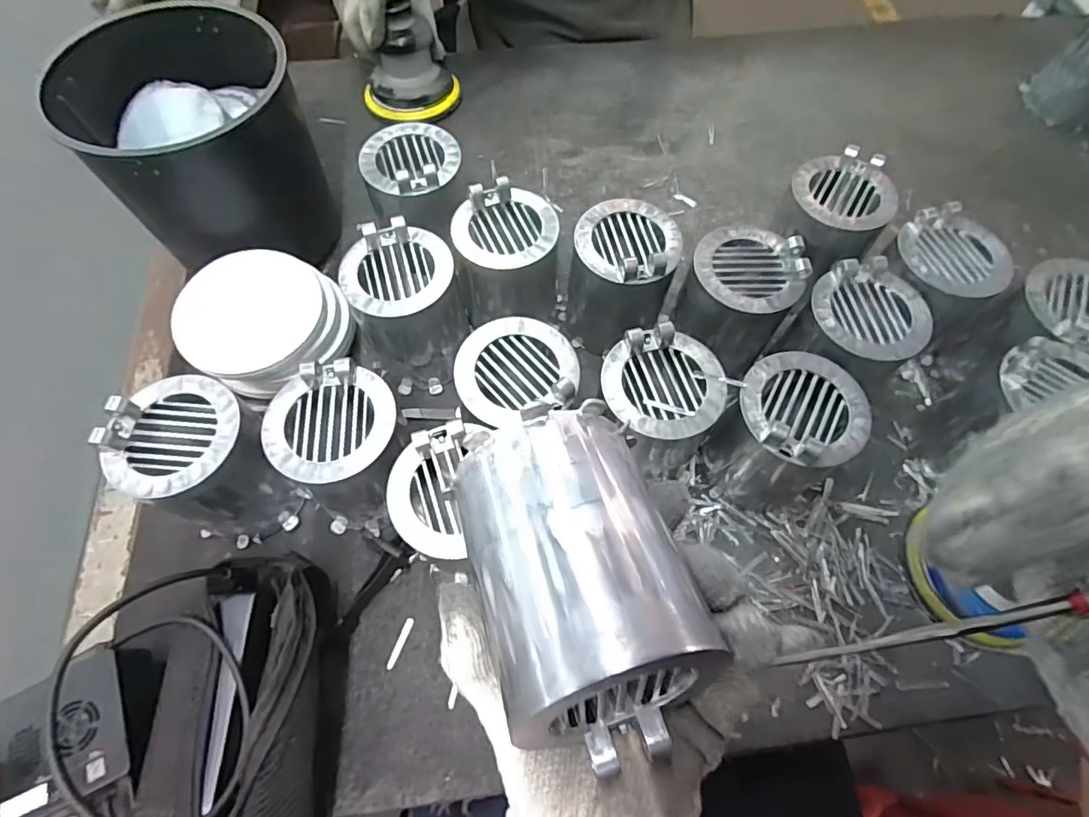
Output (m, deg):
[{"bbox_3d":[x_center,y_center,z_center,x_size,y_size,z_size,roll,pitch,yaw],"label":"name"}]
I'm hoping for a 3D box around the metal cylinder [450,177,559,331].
[{"bbox_3d":[-0.032,-0.124,0.484,0.086,0.111,0.080,-14,65,-7],"label":"metal cylinder"}]

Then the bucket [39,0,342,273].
[{"bbox_3d":[-0.290,-0.219,0.480,0.161,0.148,0.166,0,64,-1],"label":"bucket"}]

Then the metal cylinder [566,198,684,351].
[{"bbox_3d":[0.066,-0.111,0.479,0.087,0.107,0.093,15,65,6],"label":"metal cylinder"}]

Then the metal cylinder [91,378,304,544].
[{"bbox_3d":[-0.237,0.045,0.399,0.087,0.125,0.094,0,64,-1],"label":"metal cylinder"}]

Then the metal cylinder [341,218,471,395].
[{"bbox_3d":[-0.112,-0.081,0.463,0.090,0.118,0.087,0,64,-1],"label":"metal cylinder"}]

